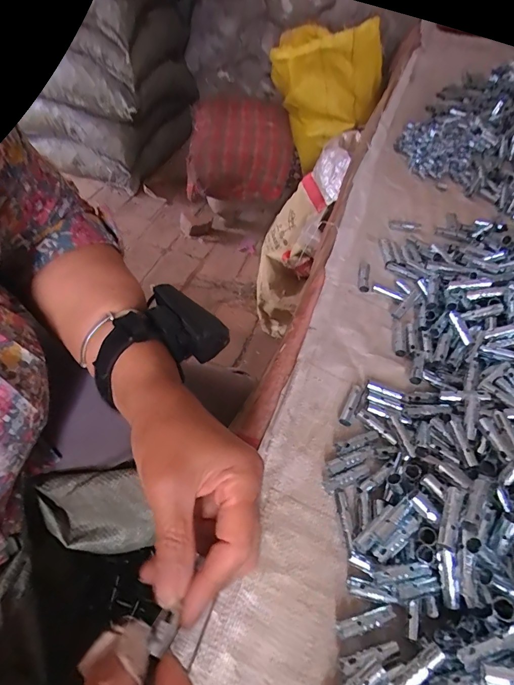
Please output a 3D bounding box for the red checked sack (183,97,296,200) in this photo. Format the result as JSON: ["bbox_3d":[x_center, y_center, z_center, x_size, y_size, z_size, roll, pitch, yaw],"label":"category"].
[{"bbox_3d":[-0.042,-0.475,0.984,0.246,0.166,0.205,4,52,-3],"label":"red checked sack"}]

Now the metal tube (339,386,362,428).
[{"bbox_3d":[0.084,0.055,0.349,0.011,0.009,0.038,23,55,14],"label":"metal tube"}]

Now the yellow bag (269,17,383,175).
[{"bbox_3d":[0.168,-0.563,0.921,0.257,0.282,0.118,22,55,40],"label":"yellow bag"}]

